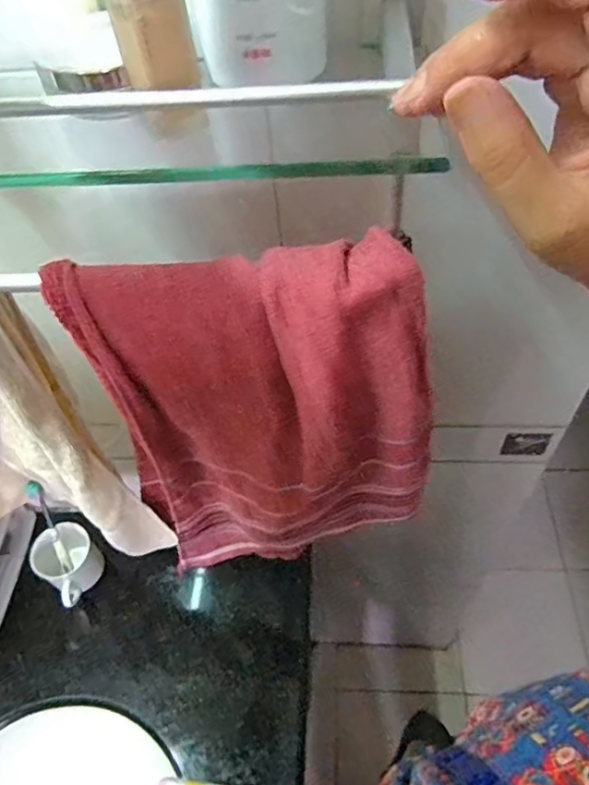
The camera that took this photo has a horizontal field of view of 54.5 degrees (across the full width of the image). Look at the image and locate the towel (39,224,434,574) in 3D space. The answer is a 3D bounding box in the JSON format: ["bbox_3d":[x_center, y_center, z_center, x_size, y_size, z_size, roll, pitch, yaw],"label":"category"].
[{"bbox_3d":[-0.023,0.043,0.450,0.248,0.346,0.062,-4,52,2],"label":"towel"}]

